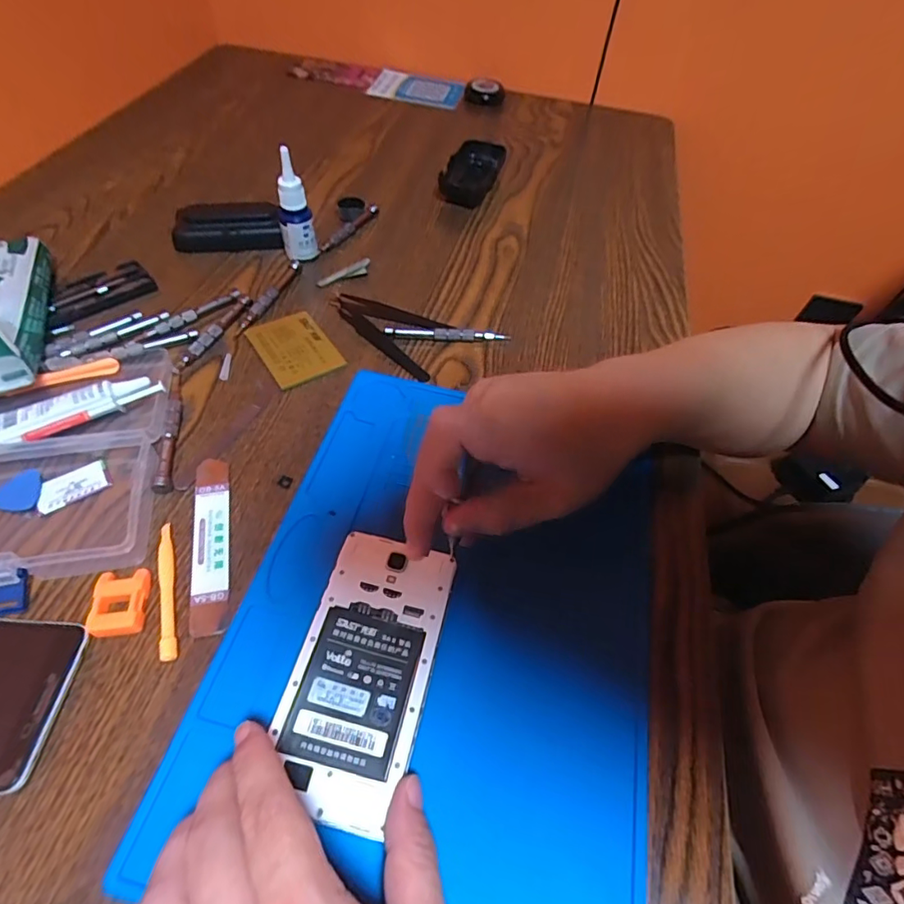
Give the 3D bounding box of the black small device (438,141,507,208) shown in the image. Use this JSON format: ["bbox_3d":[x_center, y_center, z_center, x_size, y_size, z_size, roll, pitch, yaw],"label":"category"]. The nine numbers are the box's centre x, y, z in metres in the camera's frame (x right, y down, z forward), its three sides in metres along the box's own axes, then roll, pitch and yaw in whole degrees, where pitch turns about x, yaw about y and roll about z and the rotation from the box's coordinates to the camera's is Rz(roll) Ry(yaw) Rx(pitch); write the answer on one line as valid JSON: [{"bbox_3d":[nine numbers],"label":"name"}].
[{"bbox_3d":[0.022,-0.314,0.588,0.051,0.028,0.102,15,54,6],"label":"black small device"}]

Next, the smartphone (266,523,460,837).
[{"bbox_3d":[-0.046,0.111,0.276,0.068,0.006,0.138,13,54,5],"label":"smartphone"}]

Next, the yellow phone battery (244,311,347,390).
[{"bbox_3d":[-0.126,-0.084,0.416,0.053,0.005,0.072,-28,61,-23],"label":"yellow phone battery"}]

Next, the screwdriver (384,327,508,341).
[{"bbox_3d":[-0.004,-0.099,0.435,0.101,0.011,0.009,3,53,-3],"label":"screwdriver"}]

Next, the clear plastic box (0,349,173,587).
[{"bbox_3d":[-0.269,0.002,0.331,0.150,0.021,0.179,-7,55,-10],"label":"clear plastic box"}]

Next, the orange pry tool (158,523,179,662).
[{"bbox_3d":[-0.163,0.077,0.297,0.008,0.006,0.082,-14,56,-15],"label":"orange pry tool"}]

